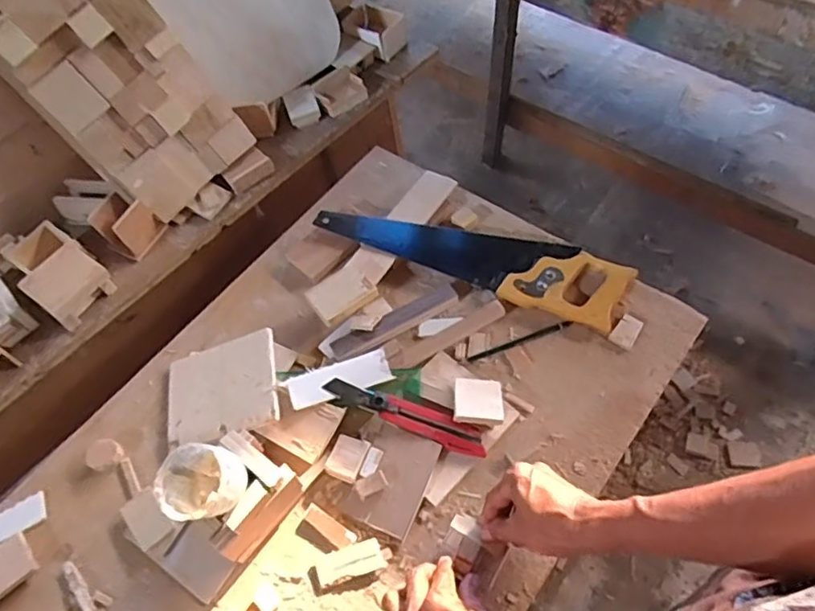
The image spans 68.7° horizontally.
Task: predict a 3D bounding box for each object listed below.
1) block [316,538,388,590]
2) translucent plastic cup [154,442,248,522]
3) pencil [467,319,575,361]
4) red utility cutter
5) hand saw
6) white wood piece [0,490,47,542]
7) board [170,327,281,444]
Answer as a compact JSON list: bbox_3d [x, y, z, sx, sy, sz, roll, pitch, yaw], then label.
[{"bbox_3d":[-0.058,0.264,0.610,0.069,0.007,0.029,-19,58,-4],"label":"block"},{"bbox_3d":[-0.189,0.167,0.556,0.072,0.054,0.067,-3,59,6],"label":"translucent plastic cup"},{"bbox_3d":[0.134,0.041,0.717,0.132,0.009,0.011,-20,58,-5],"label":"pencil"},{"bbox_3d":[-0.004,0.123,0.666,0.187,0.022,0.033,15,62,16],"label":"red utility cutter"},{"bbox_3d":[0.083,-0.075,0.780,0.399,0.022,0.099,19,63,18],"label":"hand saw"},{"bbox_3d":[-0.447,0.244,0.671,0.079,0.011,0.038,-29,59,-10],"label":"white wood piece"},{"bbox_3d":[-0.220,0.098,0.708,0.138,0.012,0.119,-19,60,9],"label":"board"}]

